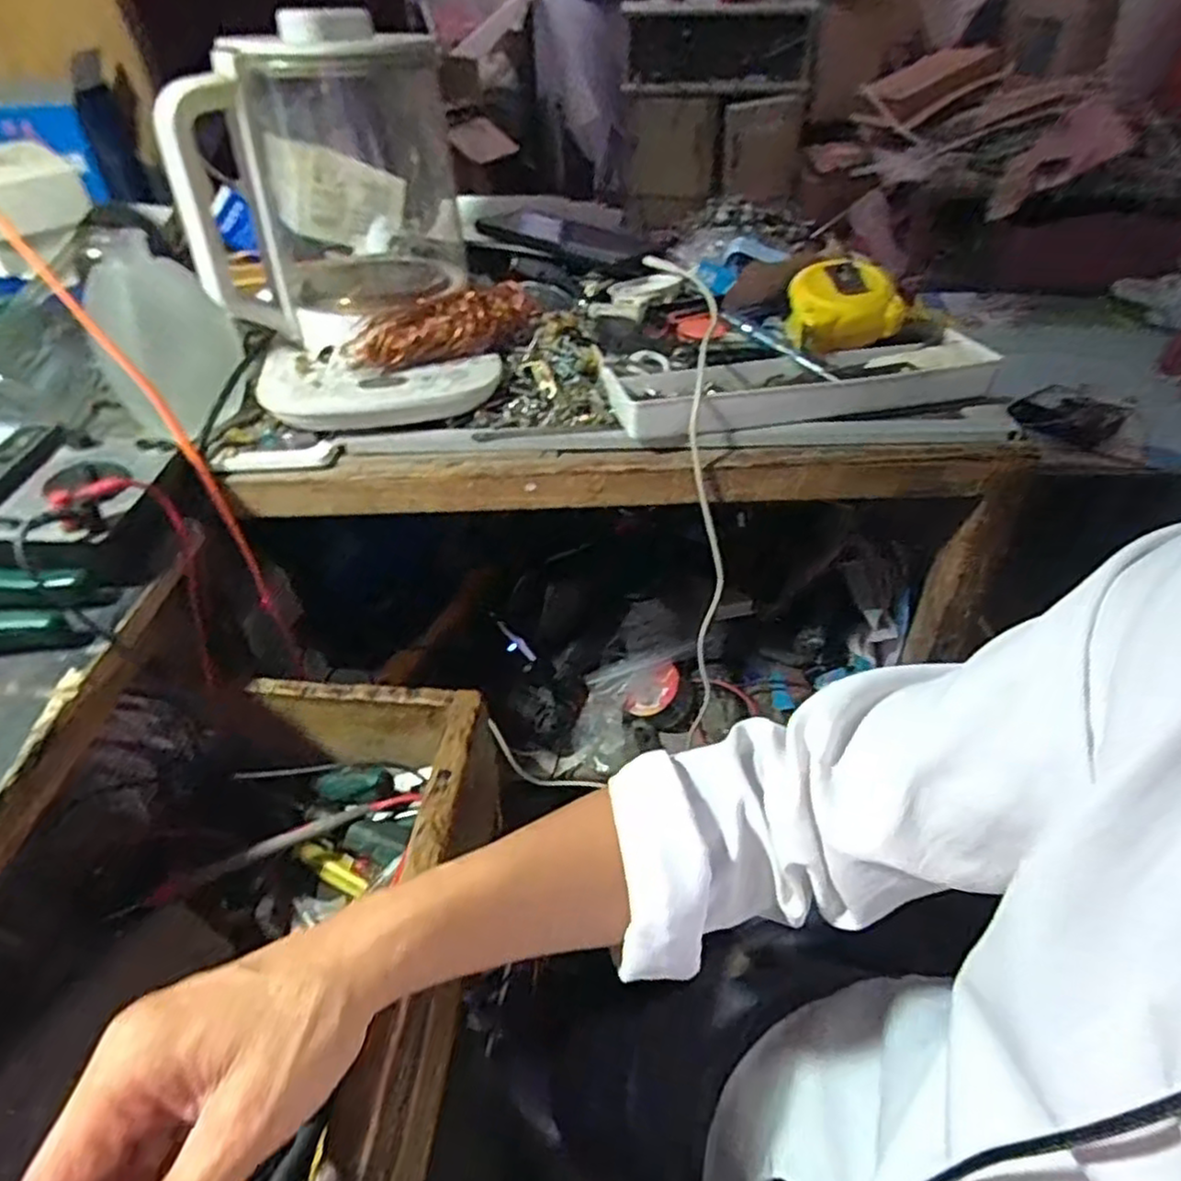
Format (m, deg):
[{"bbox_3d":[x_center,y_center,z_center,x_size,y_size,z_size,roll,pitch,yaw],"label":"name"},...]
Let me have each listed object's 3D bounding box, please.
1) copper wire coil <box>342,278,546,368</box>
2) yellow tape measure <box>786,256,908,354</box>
[{"bbox_3d":[-0.100,-0.196,0.534,0.159,0.041,0.051,-30,49,-28],"label":"copper wire coil"},{"bbox_3d":[0.185,-0.210,0.534,0.072,0.047,0.058,-5,41,-4],"label":"yellow tape measure"}]

